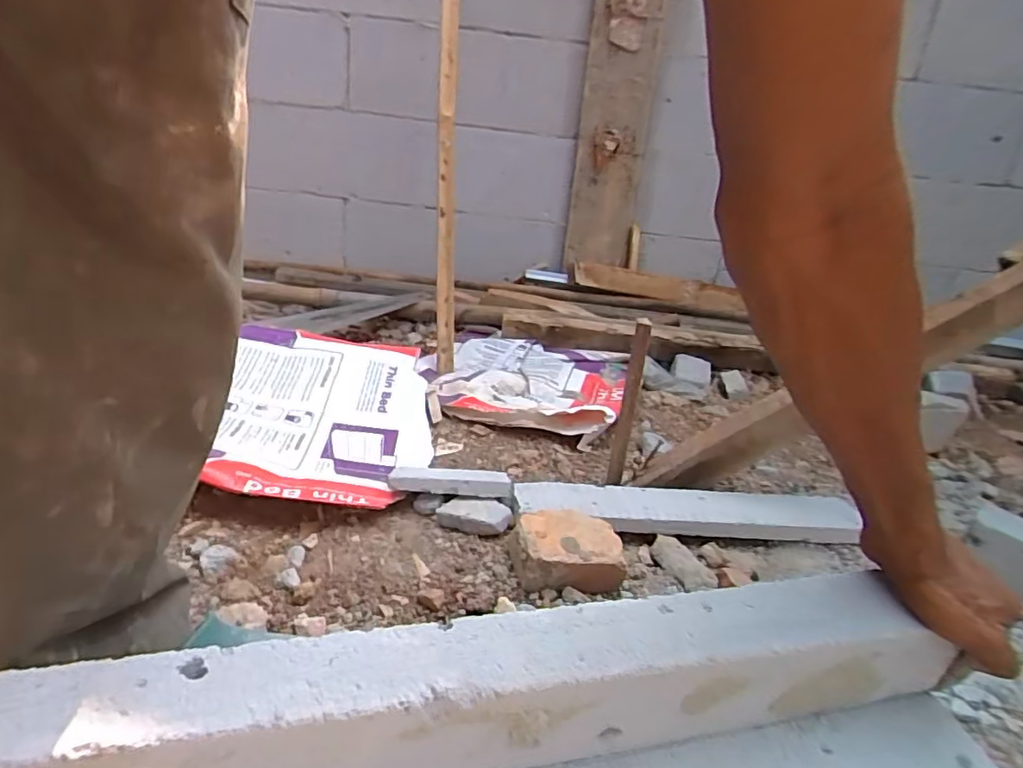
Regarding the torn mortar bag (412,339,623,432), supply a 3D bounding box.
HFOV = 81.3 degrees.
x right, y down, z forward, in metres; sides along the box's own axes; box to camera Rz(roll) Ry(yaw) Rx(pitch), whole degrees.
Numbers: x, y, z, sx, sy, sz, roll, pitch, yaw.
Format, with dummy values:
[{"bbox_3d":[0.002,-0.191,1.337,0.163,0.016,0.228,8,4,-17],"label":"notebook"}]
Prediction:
[{"bbox_3d":[0.018,-0.012,1.072,0.397,0.056,0.364,11,22,11],"label":"torn mortar bag"}]

